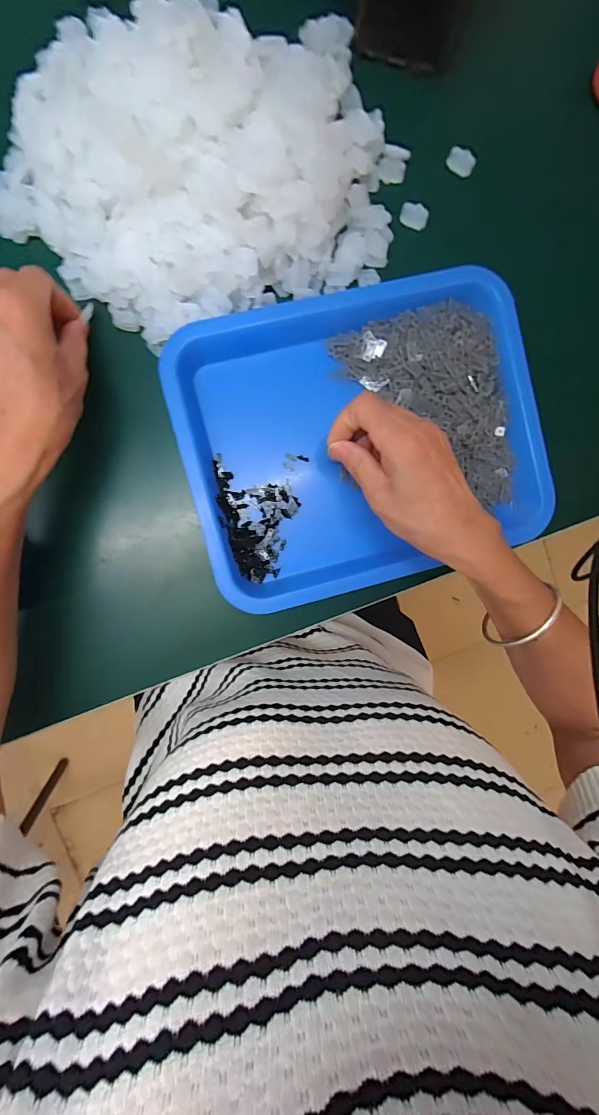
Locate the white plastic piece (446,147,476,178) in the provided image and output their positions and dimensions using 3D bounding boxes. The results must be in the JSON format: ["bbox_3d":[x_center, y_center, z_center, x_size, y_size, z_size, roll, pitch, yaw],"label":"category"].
[{"bbox_3d":[0.137,-0.333,0.337,0.023,0.009,0.014,26,90,-8],"label":"white plastic piece"}]

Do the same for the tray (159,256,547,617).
[{"bbox_3d":[0.051,-0.095,0.329,0.279,0.039,0.230,-15,95,-6],"label":"tray"}]

